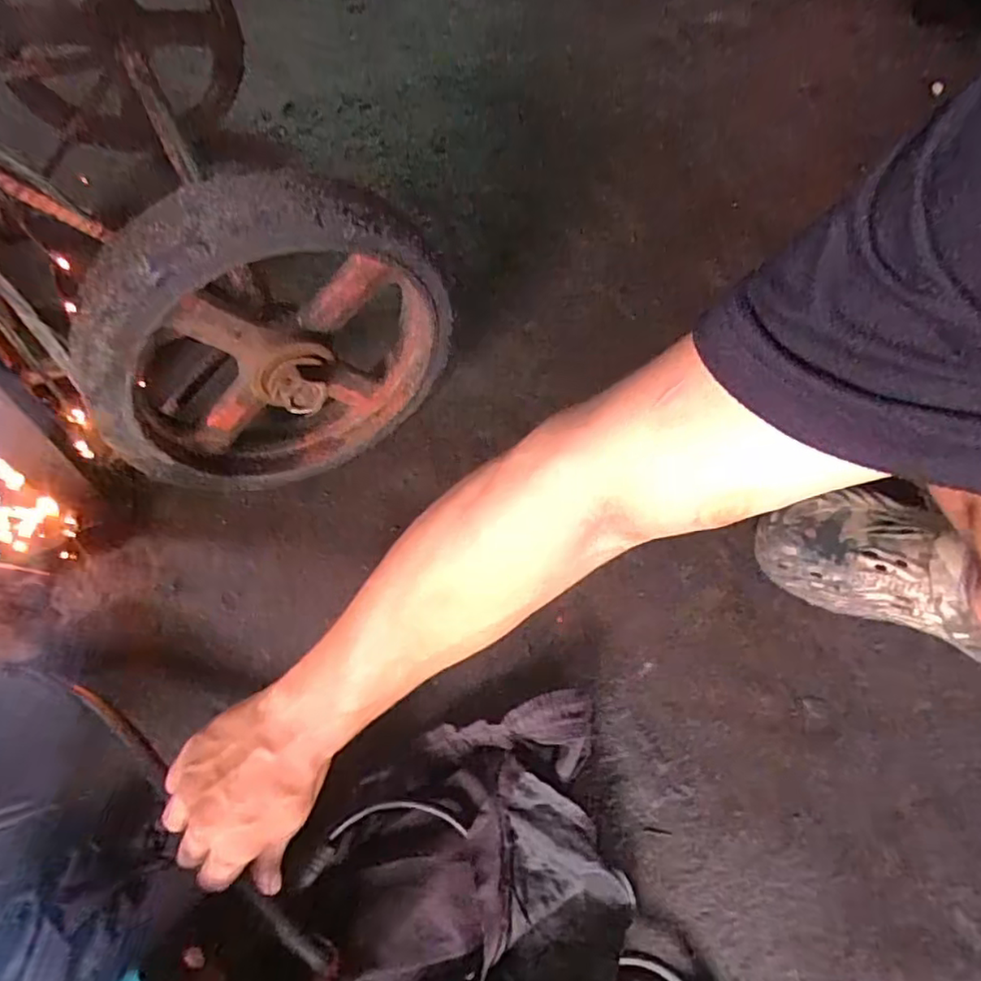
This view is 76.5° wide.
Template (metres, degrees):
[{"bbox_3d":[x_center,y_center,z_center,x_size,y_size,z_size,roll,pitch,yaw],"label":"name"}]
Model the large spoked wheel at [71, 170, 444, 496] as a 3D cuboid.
[{"bbox_3d":[-0.166,-0.098,0.501,0.276,0.286,0.064,-33,67,-11],"label":"large spoked wheel"}]

